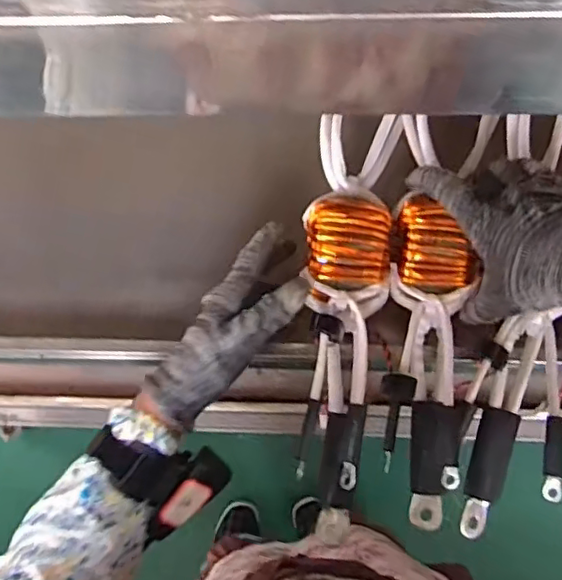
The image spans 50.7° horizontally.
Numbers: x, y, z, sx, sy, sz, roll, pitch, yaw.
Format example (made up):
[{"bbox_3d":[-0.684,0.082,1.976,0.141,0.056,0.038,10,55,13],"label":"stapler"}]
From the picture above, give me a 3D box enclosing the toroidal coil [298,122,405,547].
[{"bbox_3d":[0.047,0.023,0.455,0.065,0.066,0.319,6,81,4],"label":"toroidal coil"}]

